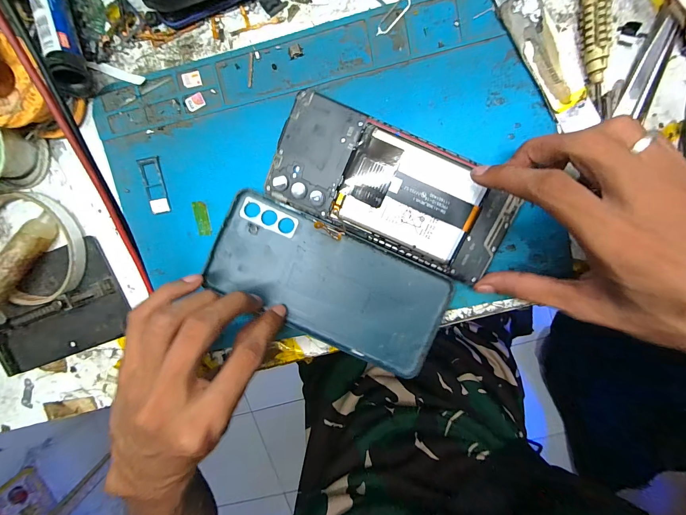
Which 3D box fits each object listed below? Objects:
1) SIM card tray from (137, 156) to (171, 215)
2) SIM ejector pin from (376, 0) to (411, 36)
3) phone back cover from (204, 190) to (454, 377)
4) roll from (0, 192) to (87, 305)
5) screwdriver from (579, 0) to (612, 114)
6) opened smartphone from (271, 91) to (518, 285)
[{"bbox_3d":[-0.134,-0.050,0.213,0.016,0.004,0.039,-9,98,6],"label":"SIM card tray"},{"bbox_3d":[0.031,-0.147,0.184,0.007,0.004,0.026,41,100,-2],"label":"SIM ejector pin"},{"bbox_3d":[-0.010,0.018,0.208,0.162,0.006,0.074,24,90,0],"label":"phone back cover"},{"bbox_3d":[-0.235,-0.006,0.222,0.085,0.018,0.080,1,99,5],"label":"roll"},{"bbox_3d":[0.144,-0.143,0.173,0.011,0.013,0.109,-8,98,6],"label":"screwdriver"},{"bbox_3d":[0.030,-0.043,0.196,0.155,0.005,0.071,26,100,0],"label":"opened smartphone"}]

